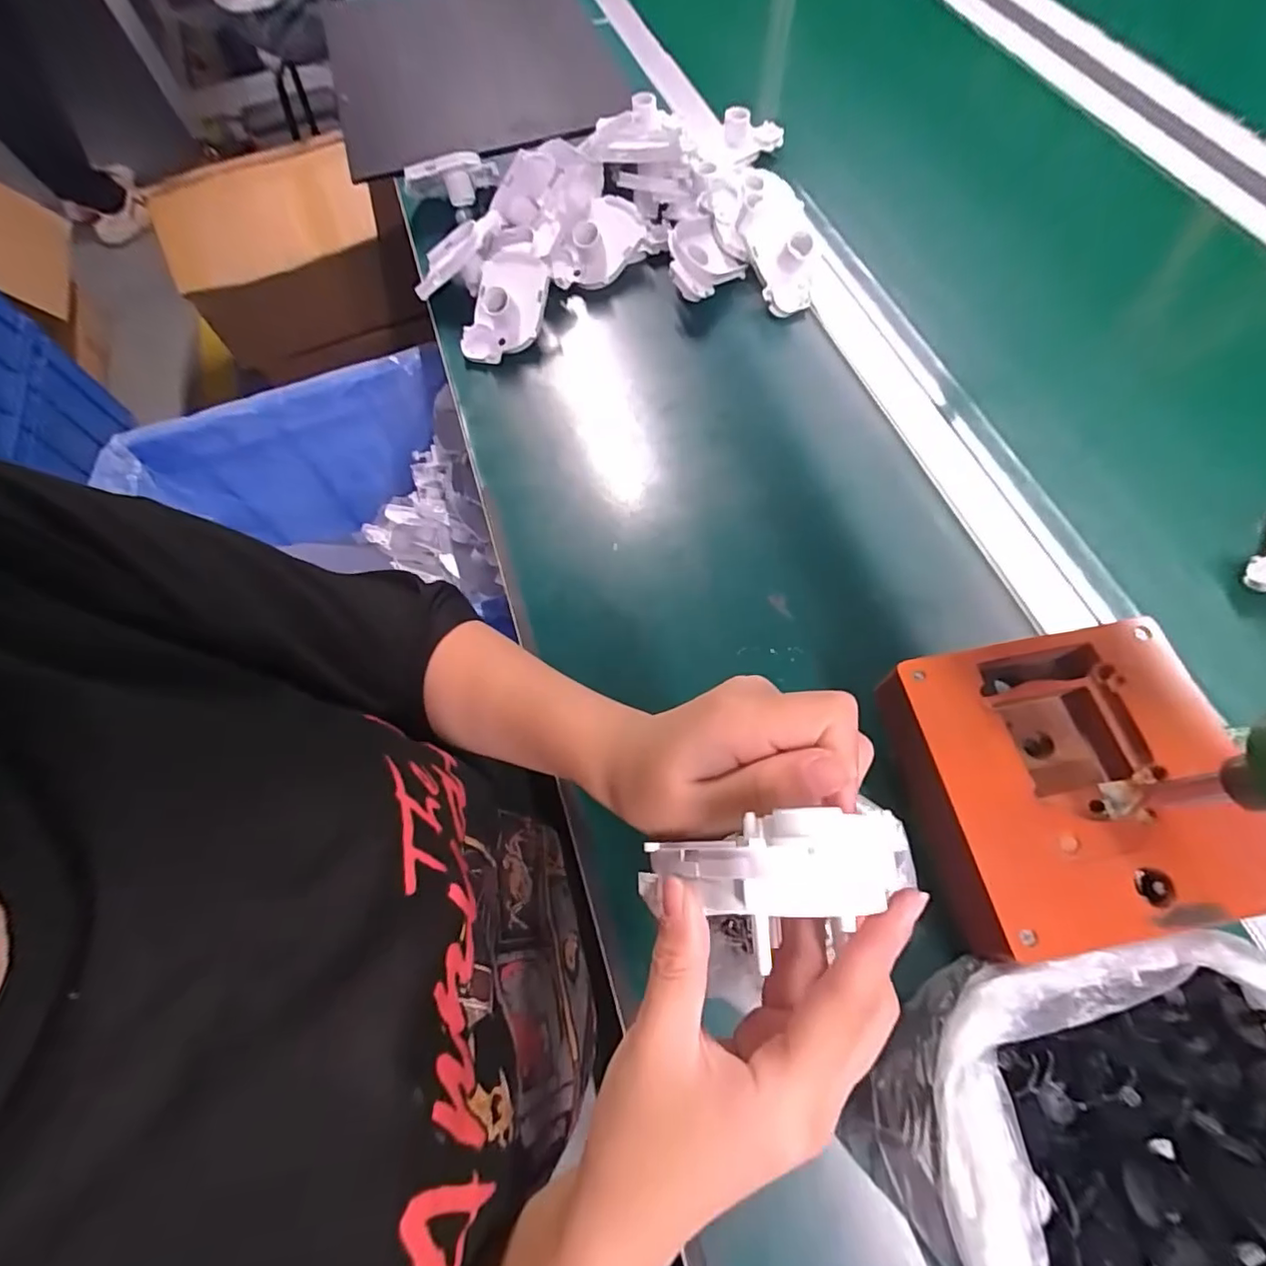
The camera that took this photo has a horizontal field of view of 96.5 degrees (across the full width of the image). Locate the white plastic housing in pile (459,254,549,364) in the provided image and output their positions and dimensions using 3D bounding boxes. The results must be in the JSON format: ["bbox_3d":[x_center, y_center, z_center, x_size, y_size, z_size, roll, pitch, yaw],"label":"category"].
[{"bbox_3d":[-0.117,-0.304,0.532,0.068,0.047,0.103,18,69,11],"label":"white plastic housing in pile"}]

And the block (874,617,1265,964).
[{"bbox_3d":[0.226,0.079,0.304,0.160,0.053,0.152,-10,66,-1],"label":"block"}]

